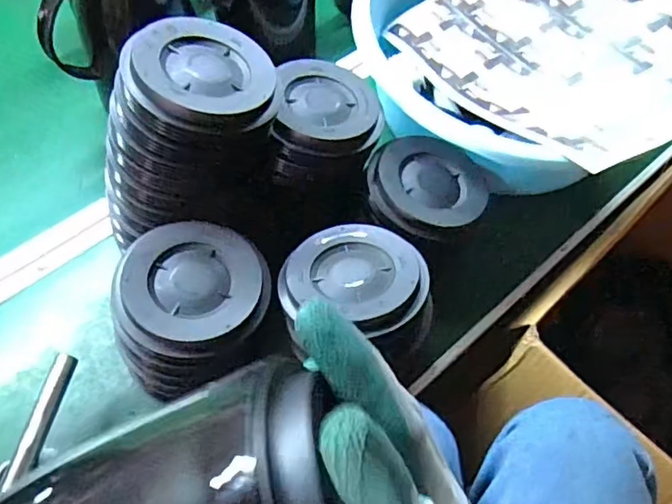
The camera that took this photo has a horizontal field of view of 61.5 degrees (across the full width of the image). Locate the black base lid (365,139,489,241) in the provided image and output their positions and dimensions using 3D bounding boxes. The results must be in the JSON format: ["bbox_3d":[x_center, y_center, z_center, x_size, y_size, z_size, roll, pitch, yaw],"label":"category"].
[{"bbox_3d":[0.089,-0.067,0.539,0.111,0.020,0.101,2,60,-3],"label":"black base lid"}]

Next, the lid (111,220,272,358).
[{"bbox_3d":[-0.113,0.024,0.449,0.109,0.019,0.112,2,60,-3],"label":"lid"}]

